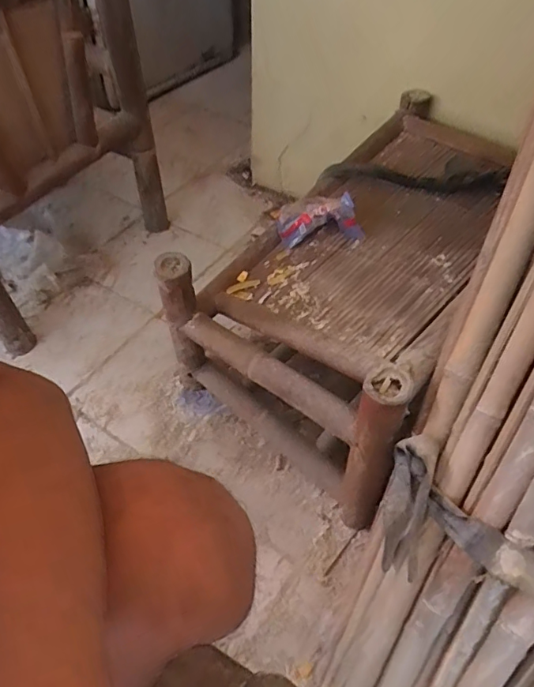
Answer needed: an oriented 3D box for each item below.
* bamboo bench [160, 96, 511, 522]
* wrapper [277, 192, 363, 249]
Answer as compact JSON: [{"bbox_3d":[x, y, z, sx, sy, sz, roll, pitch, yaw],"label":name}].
[{"bbox_3d":[0.186,-0.102,1.039,0.428,0.419,0.693,29,56,20],"label":"bamboo bench"},{"bbox_3d":[0.090,-0.221,0.903,0.153,0.070,0.065,2,49,22],"label":"wrapper"}]

